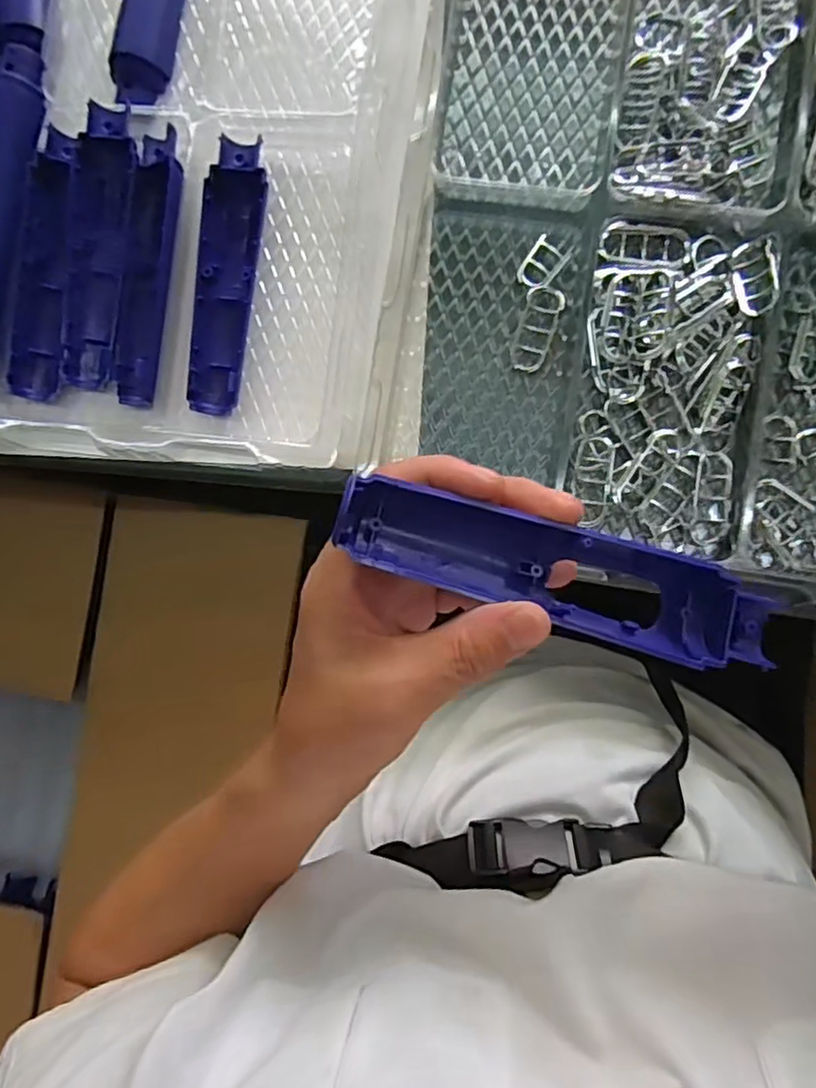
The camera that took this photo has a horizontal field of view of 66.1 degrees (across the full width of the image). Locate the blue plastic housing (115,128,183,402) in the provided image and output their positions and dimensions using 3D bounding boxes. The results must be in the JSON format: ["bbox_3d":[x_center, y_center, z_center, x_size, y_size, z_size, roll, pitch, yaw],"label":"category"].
[{"bbox_3d":[-0.162,-0.172,0.391,0.033,0.017,0.169,5,89,5],"label":"blue plastic housing"}]

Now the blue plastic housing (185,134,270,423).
[{"bbox_3d":[-0.113,-0.165,0.393,0.038,0.017,0.164,6,89,5],"label":"blue plastic housing"}]

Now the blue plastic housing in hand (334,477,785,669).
[{"bbox_3d":[0.058,0.011,0.238,0.162,0.024,0.040,16,90,-7],"label":"blue plastic housing in hand"}]

